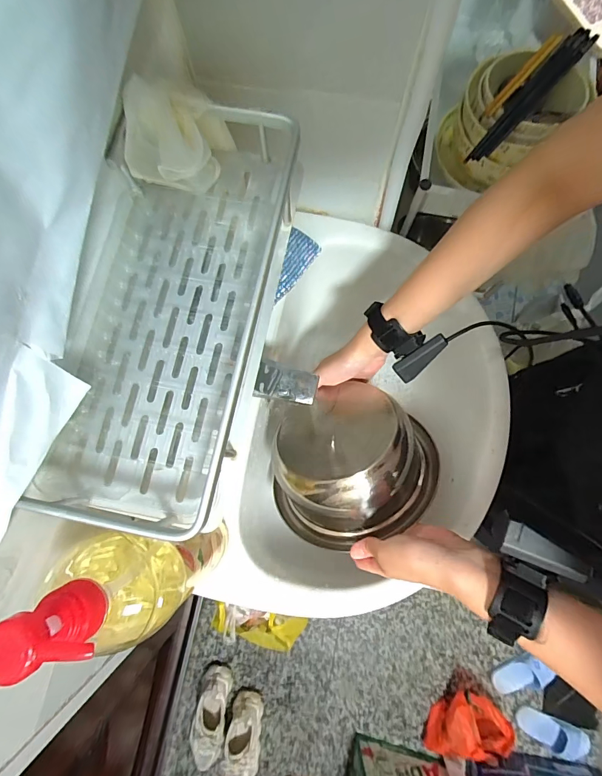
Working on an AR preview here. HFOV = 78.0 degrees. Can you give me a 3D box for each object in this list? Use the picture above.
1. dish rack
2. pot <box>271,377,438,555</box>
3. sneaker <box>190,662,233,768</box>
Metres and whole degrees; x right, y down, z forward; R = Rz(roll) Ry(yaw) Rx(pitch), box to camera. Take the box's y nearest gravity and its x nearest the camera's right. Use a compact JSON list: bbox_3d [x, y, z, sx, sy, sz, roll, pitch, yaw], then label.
[{"bbox_3d":[-0.101,-0.065,0.281,0.149,0.047,0.317,11,80,3],"label":"dish rack"},{"bbox_3d":[0.069,0.089,0.452,0.200,0.100,0.172,-22,80,-3],"label":"pot"},{"bbox_3d":[-0.288,1.049,1.172,0.104,0.099,0.276,9,80,2],"label":"sneaker"}]

